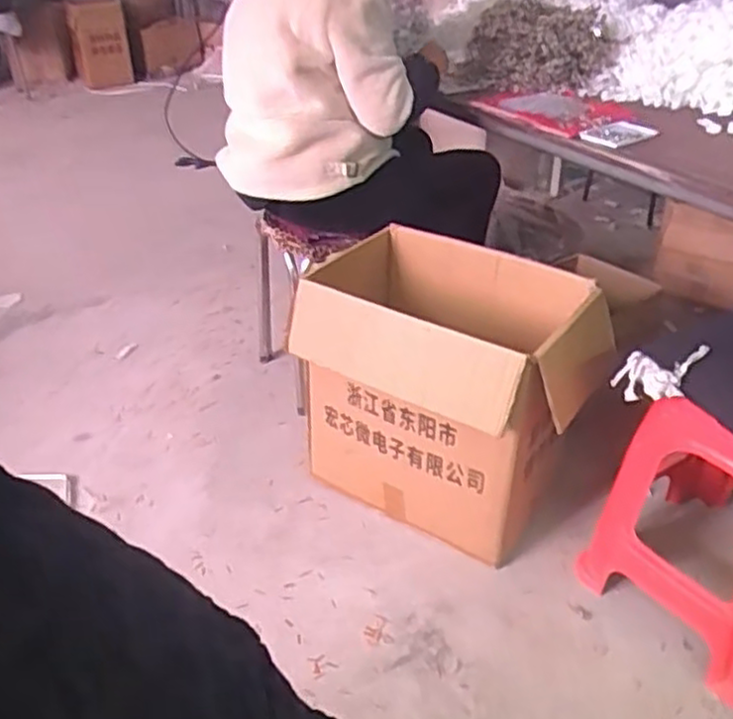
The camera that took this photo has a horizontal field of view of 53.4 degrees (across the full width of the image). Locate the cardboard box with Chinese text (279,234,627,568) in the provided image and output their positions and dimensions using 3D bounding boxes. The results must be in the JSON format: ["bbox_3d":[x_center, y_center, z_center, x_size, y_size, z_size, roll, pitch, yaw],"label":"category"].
[{"bbox_3d":[0.152,0.066,1.481,0.581,0.477,0.337,19,38,27],"label":"cardboard box with Chinese text"}]

